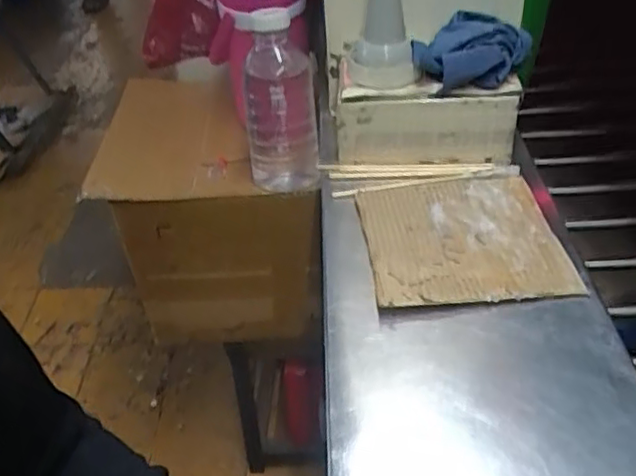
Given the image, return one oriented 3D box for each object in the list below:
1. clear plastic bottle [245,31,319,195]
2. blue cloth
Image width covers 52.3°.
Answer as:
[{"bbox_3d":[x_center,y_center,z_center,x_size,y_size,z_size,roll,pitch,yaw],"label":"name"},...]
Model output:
[{"bbox_3d":[-0.045,-0.145,0.809,0.089,0.192,0.072,-7,39,-3],"label":"clear plastic bottle"},{"bbox_3d":[0.155,-0.191,0.669,0.104,0.046,0.080,23,45,26],"label":"blue cloth"}]

